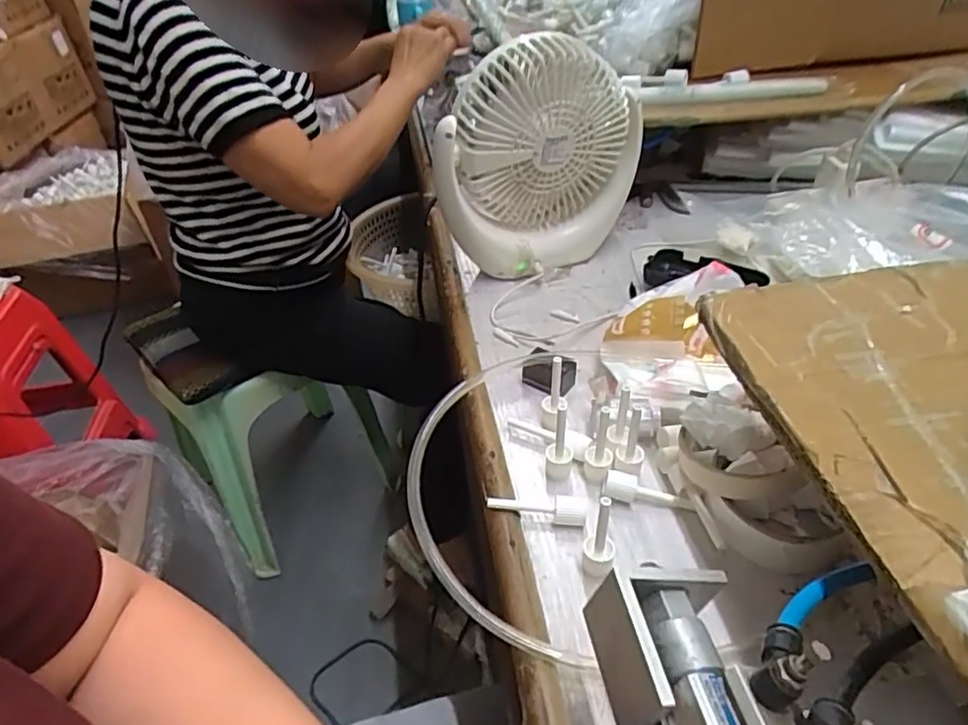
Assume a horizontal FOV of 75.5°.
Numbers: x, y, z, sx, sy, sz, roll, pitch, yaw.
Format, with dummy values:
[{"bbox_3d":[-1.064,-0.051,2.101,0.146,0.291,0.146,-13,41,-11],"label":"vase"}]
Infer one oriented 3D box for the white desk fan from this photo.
[{"bbox_3d":[0.051,-0.191,0.595,0.191,0.196,0.072,-22,43,-21],"label":"white desk fan"}]

